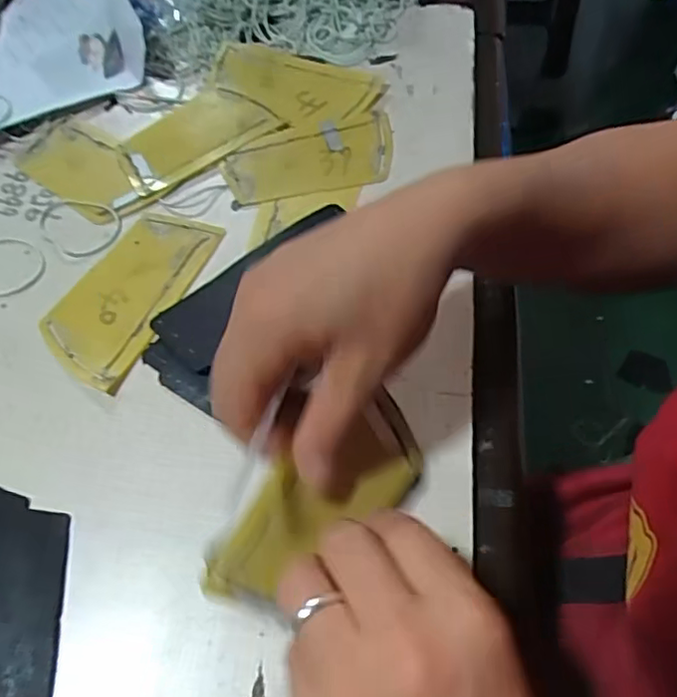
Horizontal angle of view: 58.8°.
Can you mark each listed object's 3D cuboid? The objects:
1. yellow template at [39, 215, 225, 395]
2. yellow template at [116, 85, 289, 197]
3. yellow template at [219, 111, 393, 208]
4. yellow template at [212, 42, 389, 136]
[{"bbox_3d":[-0.122,-0.035,0.353,0.064,0.004,0.120,24,60,15],"label":"yellow template"},{"bbox_3d":[-0.105,-0.151,0.423,0.107,0.011,0.072,-35,67,-15],"label":"yellow template"},{"bbox_3d":[-0.018,-0.126,0.403,0.115,0.009,0.060,-11,58,-7],"label":"yellow template"},{"bbox_3d":[-0.034,-0.196,0.445,0.123,0.006,0.078,20,63,6],"label":"yellow template"}]

